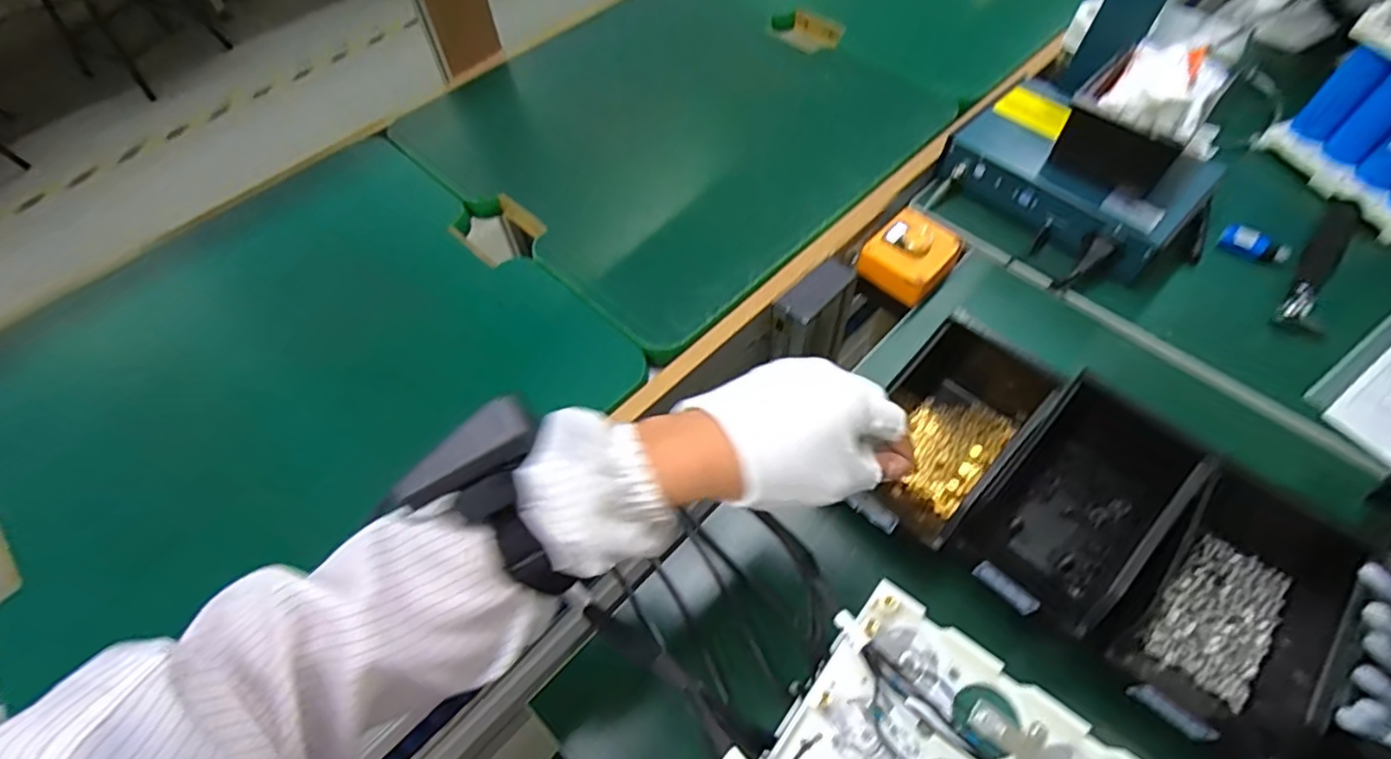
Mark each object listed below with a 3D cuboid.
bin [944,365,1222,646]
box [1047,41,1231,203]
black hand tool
[{"bbox_3d":[0.287,0.090,0.476,0.105,0.072,0.193,39,67,24],"label":"bin"},{"bbox_3d":[0.439,-0.262,0.625,0.101,0.092,0.149,35,66,22],"label":"box"},{"bbox_3d":[0.632,-0.123,0.628,0.037,0.024,0.211,33,65,21],"label":"black hand tool"}]

